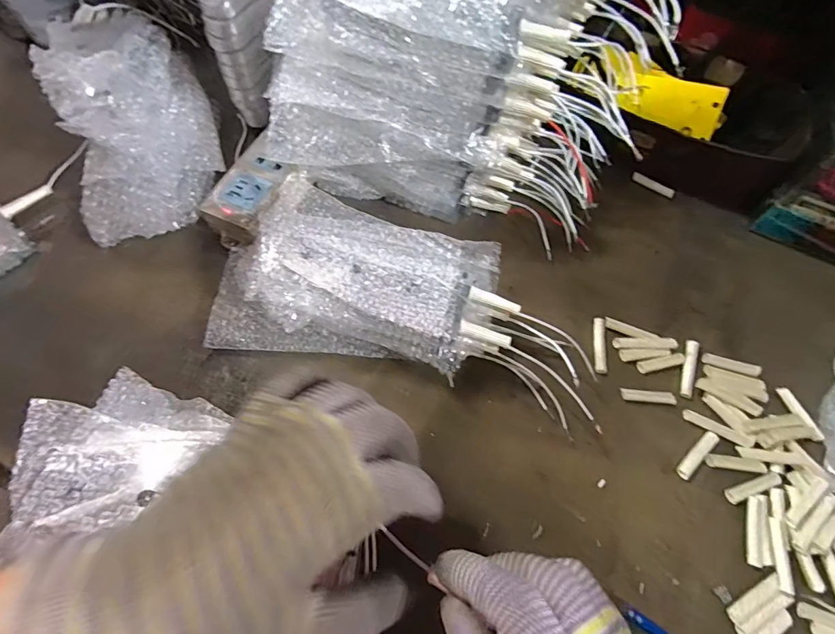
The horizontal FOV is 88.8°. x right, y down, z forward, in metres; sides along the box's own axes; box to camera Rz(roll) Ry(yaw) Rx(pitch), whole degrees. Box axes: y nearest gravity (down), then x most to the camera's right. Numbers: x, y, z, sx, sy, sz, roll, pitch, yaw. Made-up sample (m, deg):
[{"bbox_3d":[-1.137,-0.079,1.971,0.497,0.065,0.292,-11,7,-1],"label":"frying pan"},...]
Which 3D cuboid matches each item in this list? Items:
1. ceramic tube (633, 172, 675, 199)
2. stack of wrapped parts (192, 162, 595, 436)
[{"bbox_3d":[0.225,-0.126,0.407,0.041,0.006,0.008,33,68,12],"label":"ceramic tube"},{"bbox_3d":[-0.005,-0.011,0.307,0.286,0.070,0.116,14,64,5],"label":"stack of wrapped parts"}]

